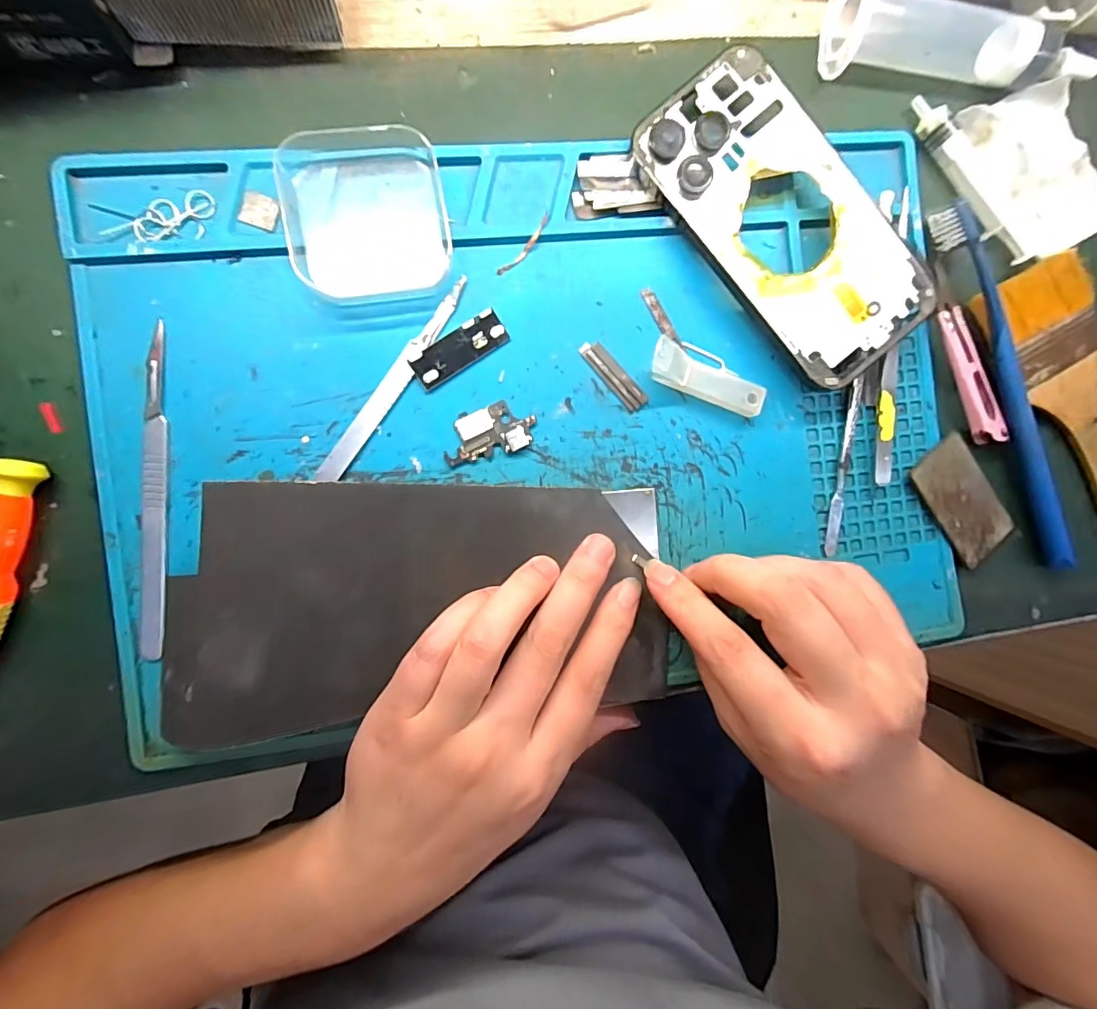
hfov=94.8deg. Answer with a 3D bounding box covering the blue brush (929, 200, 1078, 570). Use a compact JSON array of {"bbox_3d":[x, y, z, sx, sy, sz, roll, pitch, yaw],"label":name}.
[{"bbox_3d":[0.223,-0.055,0.245,0.014,0.012,0.183,-23,93,-6],"label":"blue brush"}]

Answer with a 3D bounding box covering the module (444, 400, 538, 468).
[{"bbox_3d":[-0.027,-0.032,0.222,0.041,0.004,0.022,-18,93,-6],"label":"module"}]

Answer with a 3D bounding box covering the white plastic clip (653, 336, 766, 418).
[{"bbox_3d":[0.073,-0.060,0.228,0.056,0.017,0.025,20,88,-7],"label":"white plastic clip"}]

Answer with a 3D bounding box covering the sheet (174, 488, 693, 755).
[{"bbox_3d":[-0.041,0.040,0.211,0.201,0.021,0.098,-3,91,-18],"label":"sheet"}]

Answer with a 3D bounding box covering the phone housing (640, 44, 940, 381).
[{"bbox_3d":[0.104,-0.125,0.222,0.075,0.006,0.144,-44,93,0],"label":"phone housing"}]

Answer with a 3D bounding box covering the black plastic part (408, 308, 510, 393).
[{"bbox_3d":[-0.038,-0.067,0.220,0.044,0.005,0.015,-34,94,-5],"label":"black plastic part"}]

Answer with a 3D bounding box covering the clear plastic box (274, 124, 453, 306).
[{"bbox_3d":[-0.075,-0.118,0.207,0.063,0.019,0.059,-11,92,-6],"label":"clear plastic box"}]

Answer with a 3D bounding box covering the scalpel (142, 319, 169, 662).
[{"bbox_3d":[-0.160,-0.004,0.204,0.010,0.004,0.133,0,91,-7],"label":"scalpel"}]

